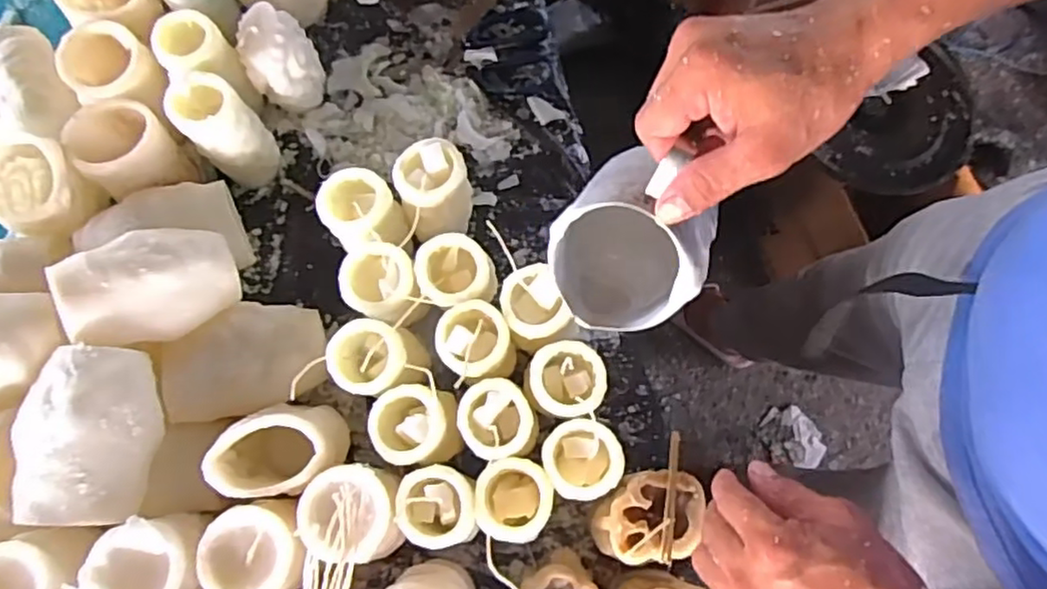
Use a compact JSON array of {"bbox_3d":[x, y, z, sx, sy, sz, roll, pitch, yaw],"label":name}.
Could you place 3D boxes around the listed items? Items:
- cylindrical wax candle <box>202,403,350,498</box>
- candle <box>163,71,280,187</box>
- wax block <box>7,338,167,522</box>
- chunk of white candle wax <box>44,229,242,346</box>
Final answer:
[{"bbox_3d":[-0.169,0.108,0.480,0.080,0.088,0.062,-7,75,-3],"label":"cylindrical wax candle"},{"bbox_3d":[-0.241,-0.130,0.551,0.053,0.101,0.051,0,75,-1],"label":"candle"},{"bbox_3d":[-0.291,0.092,0.448,0.079,0.030,0.113,4,75,0],"label":"wax block"},{"bbox_3d":[-0.272,-0.011,0.487,0.113,0.033,0.081,-21,77,-29],"label":"chunk of white candle wax"}]

